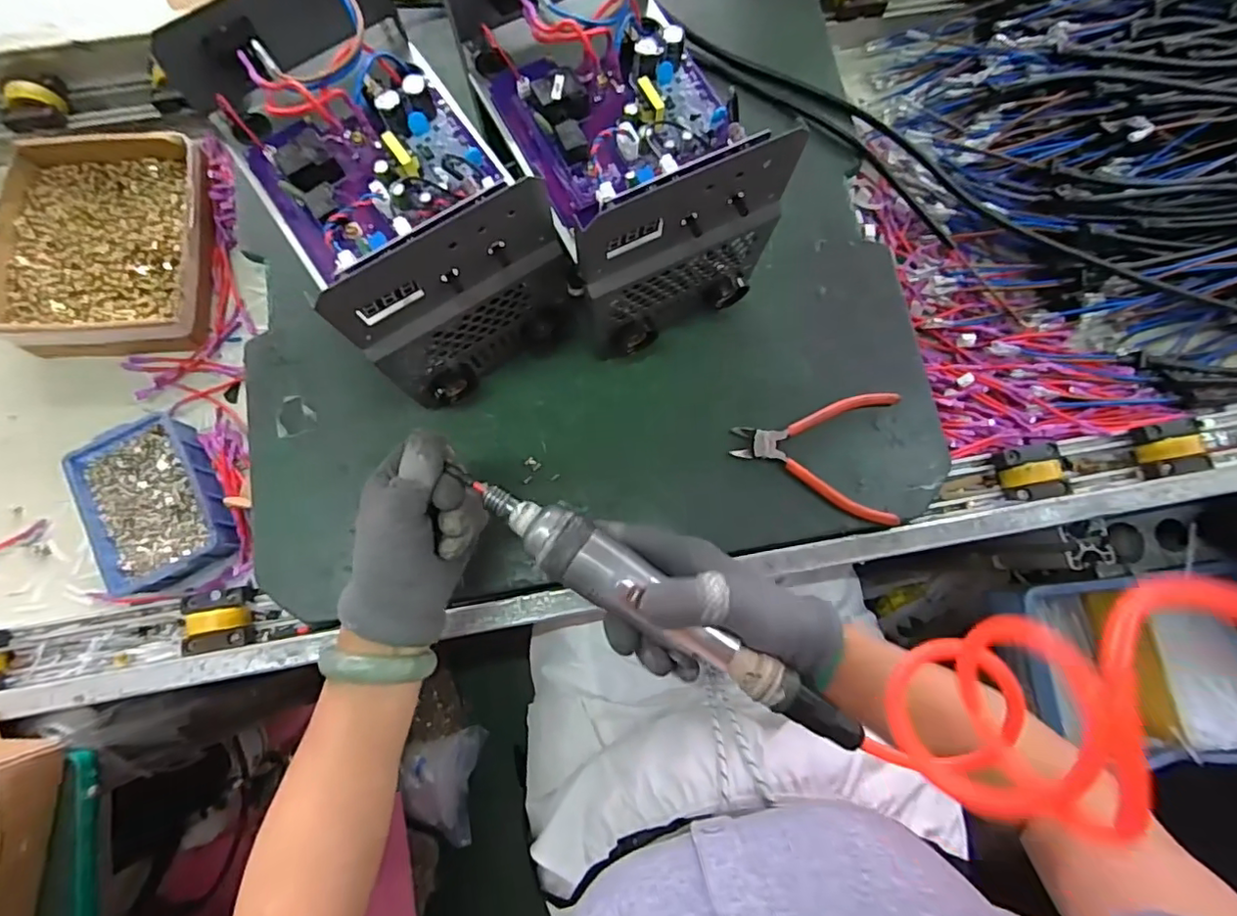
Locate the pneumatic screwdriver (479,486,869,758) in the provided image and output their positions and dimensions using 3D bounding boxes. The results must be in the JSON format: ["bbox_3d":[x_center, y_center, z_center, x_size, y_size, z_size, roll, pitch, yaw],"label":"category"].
[{"bbox_3d":[0.029,0.093,0.348,0.259,0.033,0.038,34,80,5],"label":"pneumatic screwdriver"}]

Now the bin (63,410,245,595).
[{"bbox_3d":[-0.429,0.043,0.540,0.101,0.050,0.149,-29,81,-7],"label":"bin"}]

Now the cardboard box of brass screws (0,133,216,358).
[{"bbox_3d":[-0.519,-0.218,0.588,0.207,0.045,0.225,1,79,-1],"label":"cardboard box of brass screws"}]

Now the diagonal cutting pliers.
[{"bbox_3d":[0.169,-0.008,0.493,0.139,0.015,0.109,8,79,1],"label":"diagonal cutting pliers"}]

